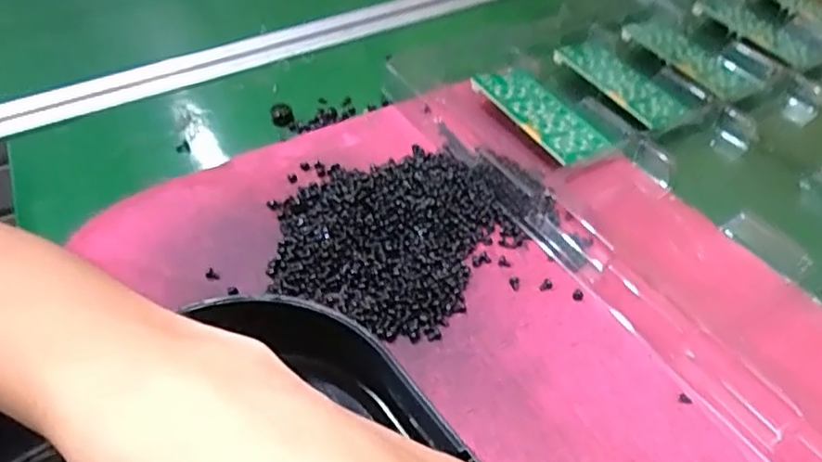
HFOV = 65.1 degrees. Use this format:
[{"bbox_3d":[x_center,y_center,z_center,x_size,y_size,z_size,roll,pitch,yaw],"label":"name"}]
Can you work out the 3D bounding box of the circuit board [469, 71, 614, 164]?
[{"bbox_3d":[0.078,-0.072,0.394,0.044,0.004,0.092,-15,50,-32],"label":"circuit board"}]

